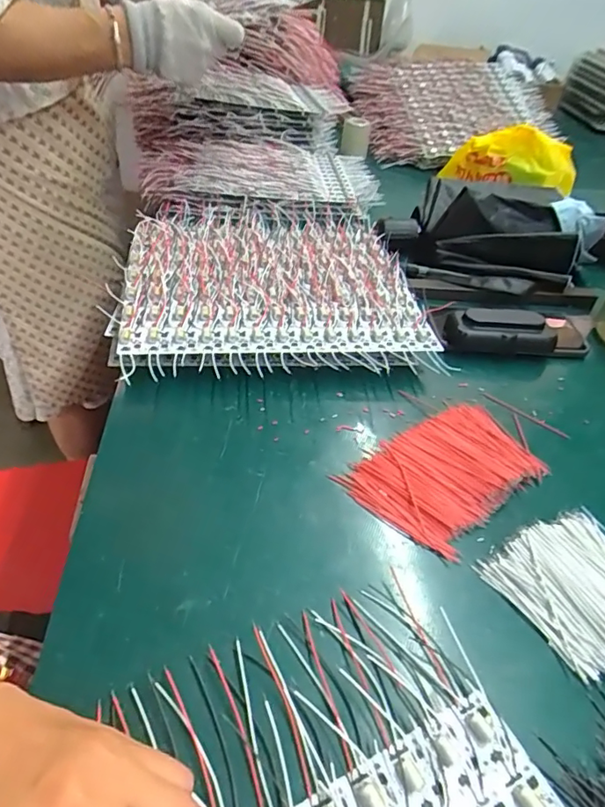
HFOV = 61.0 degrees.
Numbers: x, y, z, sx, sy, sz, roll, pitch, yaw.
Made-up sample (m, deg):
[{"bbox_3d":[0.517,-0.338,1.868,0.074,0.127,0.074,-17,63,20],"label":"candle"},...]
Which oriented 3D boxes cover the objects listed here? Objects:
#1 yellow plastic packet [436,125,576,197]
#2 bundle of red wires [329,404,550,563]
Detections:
[{"bbox_3d":[0.306,-0.363,0.764,0.192,0.078,0.084,16,43,12],"label":"yellow plastic packet"},{"bbox_3d":[0.114,0.049,0.398,0.150,0.011,0.094,-29,52,-32],"label":"bundle of red wires"}]

